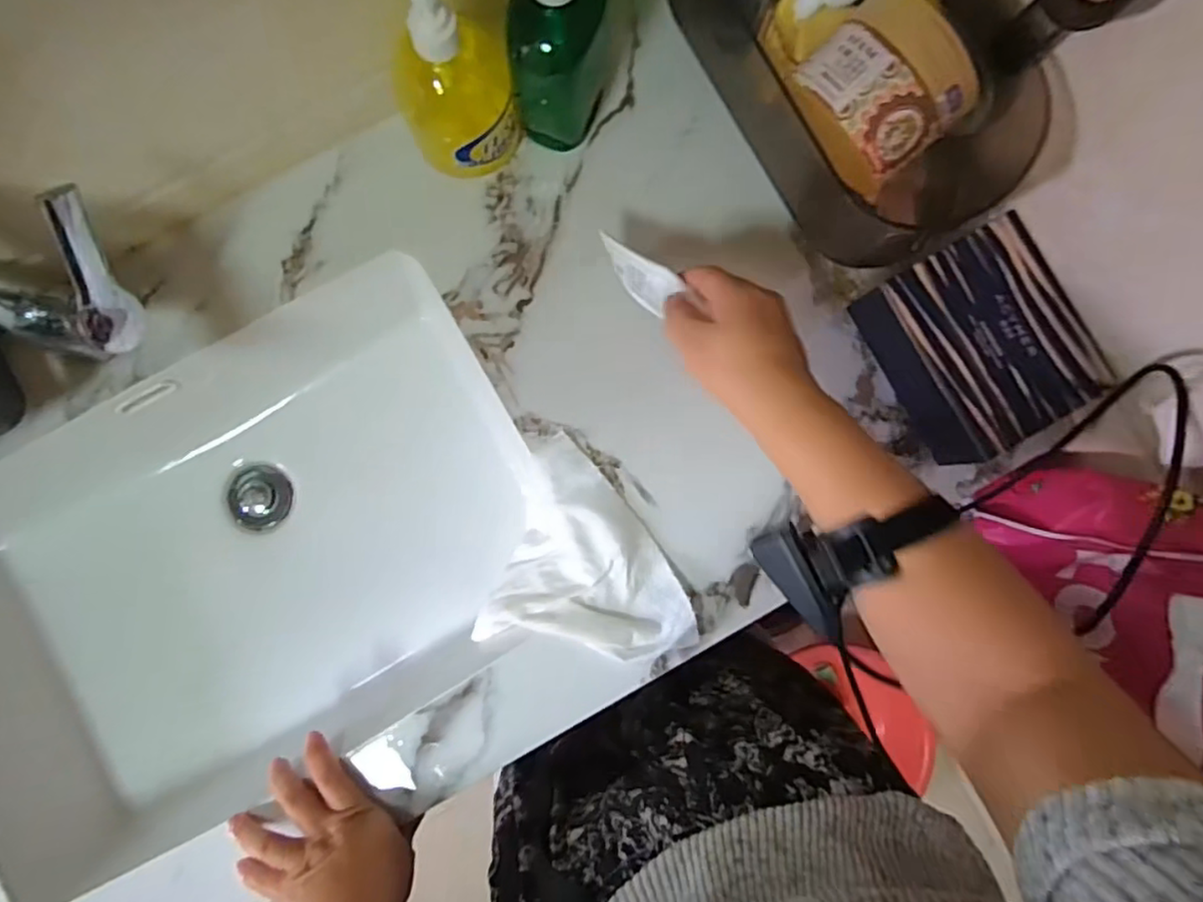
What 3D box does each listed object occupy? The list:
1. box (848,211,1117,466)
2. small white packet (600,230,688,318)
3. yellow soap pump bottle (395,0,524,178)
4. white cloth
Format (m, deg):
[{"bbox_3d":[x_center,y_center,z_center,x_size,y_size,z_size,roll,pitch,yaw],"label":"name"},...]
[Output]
[{"bbox_3d":[0.285,-0.078,0.504,0.120,0.064,0.155,-29,87,-3],"label":"box"},{"bbox_3d":[0.023,-0.132,0.483,0.068,0.031,0.007,40,43,17],"label":"small white packet"},{"bbox_3d":[-0.101,-0.258,0.452,0.080,0.164,0.073,0,86,-1],"label":"yellow soap pump bottle"},{"bbox_3d":[-0.011,0.077,0.535,0.170,0.057,0.166,5,86,-1],"label":"white cloth"}]

